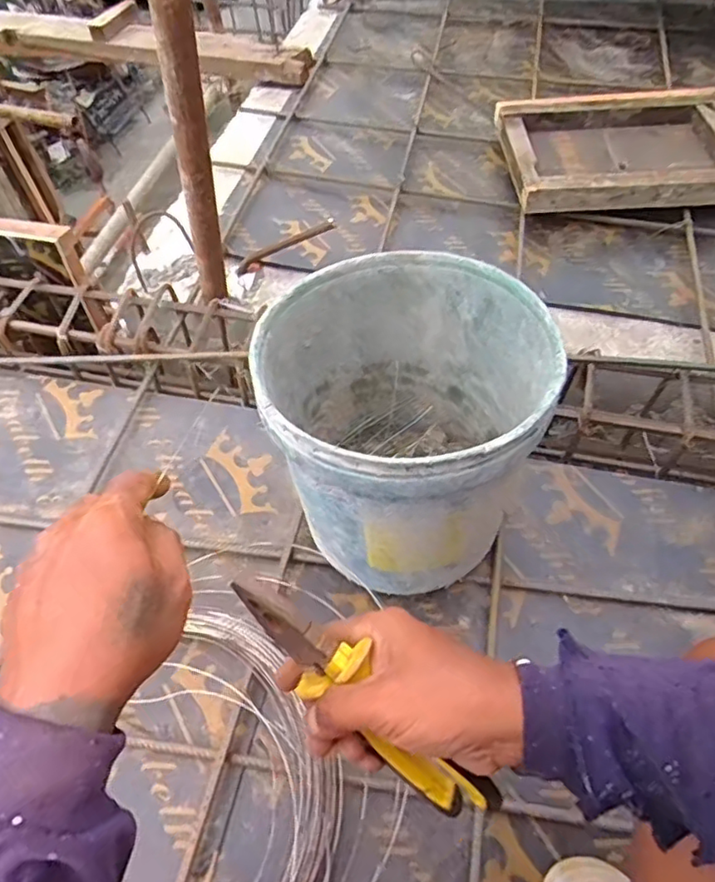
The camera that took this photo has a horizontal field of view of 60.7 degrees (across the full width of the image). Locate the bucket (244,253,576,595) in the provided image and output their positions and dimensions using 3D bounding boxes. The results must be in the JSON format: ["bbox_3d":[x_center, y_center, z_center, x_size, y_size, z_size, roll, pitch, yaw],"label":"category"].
[{"bbox_3d":[0.052,-0.020,0.729,0.299,0.286,0.300,-1,56,1],"label":"bucket"}]

